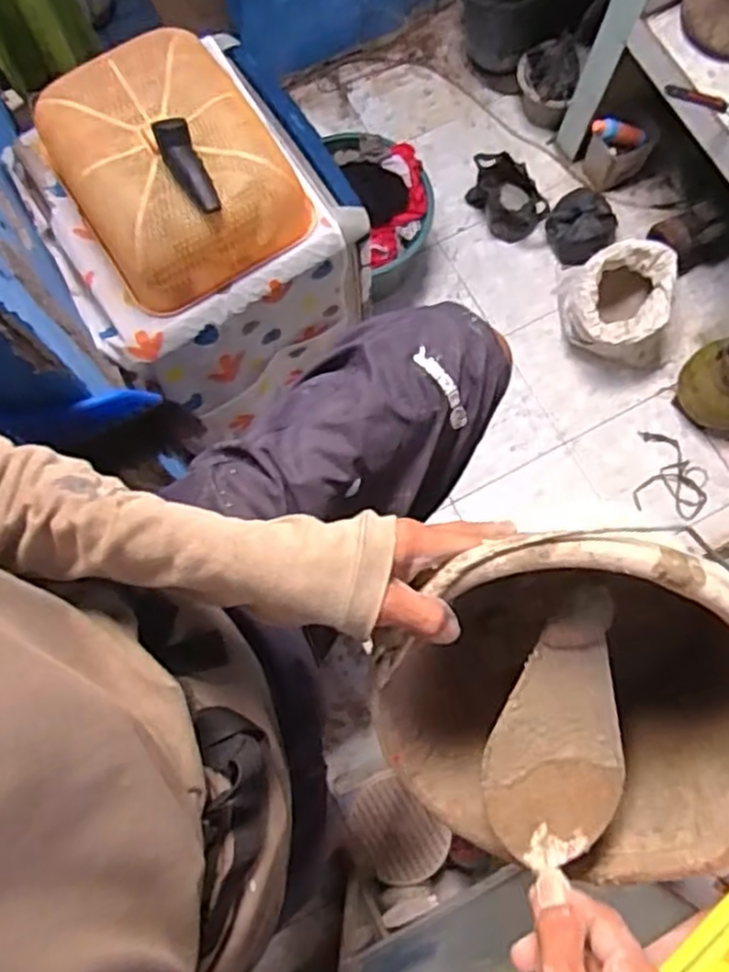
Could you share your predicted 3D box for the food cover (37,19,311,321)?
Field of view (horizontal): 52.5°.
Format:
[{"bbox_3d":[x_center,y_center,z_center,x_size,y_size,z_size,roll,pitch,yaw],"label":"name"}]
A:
[{"bbox_3d":[-0.322,-0.527,1.182,0.312,0.140,0.417,-33,78,-7],"label":"food cover"}]

